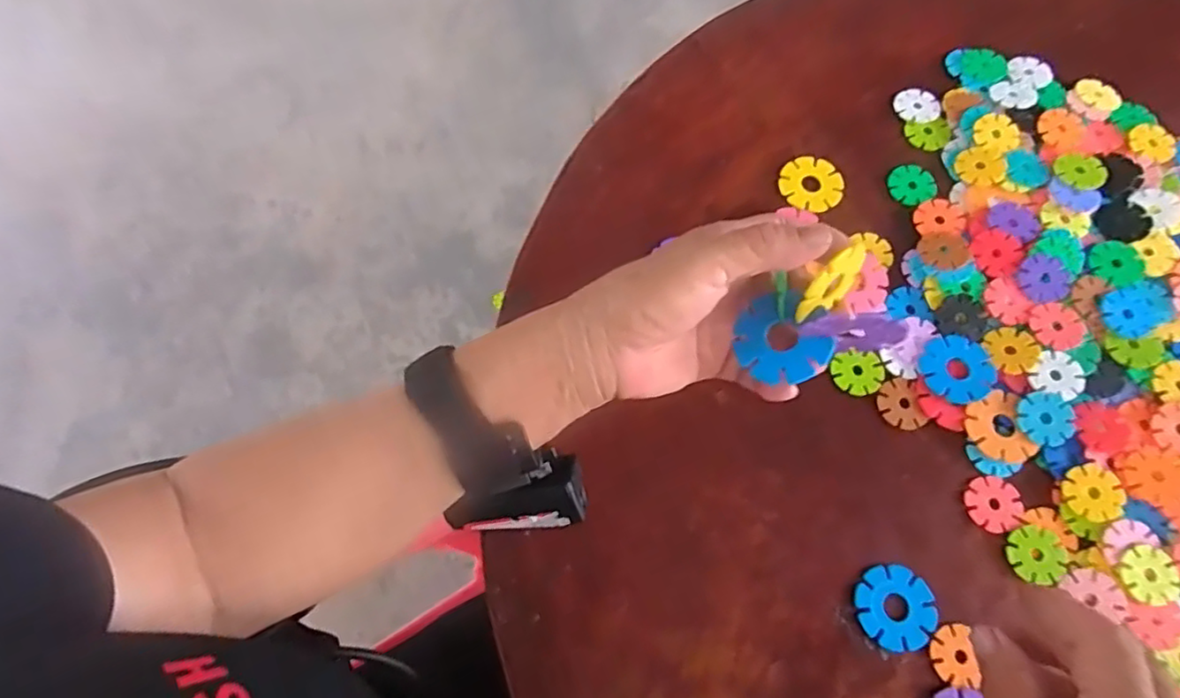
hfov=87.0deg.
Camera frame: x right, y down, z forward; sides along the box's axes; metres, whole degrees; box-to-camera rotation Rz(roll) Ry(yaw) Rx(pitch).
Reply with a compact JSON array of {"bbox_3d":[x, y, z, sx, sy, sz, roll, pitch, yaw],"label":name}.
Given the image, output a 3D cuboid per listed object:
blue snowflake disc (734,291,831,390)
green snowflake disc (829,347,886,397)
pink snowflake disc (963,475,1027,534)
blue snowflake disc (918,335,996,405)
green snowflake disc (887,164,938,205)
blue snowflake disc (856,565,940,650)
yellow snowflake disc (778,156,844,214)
[{"bbox_3d":[0.086,-0.005,0.278,0.038,0.004,0.041,-5,79,24],"label":"blue snowflake disc"},{"bbox_3d":[0.169,0.014,0.390,0.033,0.004,0.029,-18,72,-6],"label":"green snowflake disc"},{"bbox_3d":[0.236,0.090,0.361,0.032,0.004,0.031,0,71,0],"label":"pink snowflake disc"},{"bbox_3d":[0.227,0.012,0.384,0.042,0.004,0.042,-18,71,-6],"label":"blue snowflake disc"},{"bbox_3d":[0.227,-0.116,0.435,0.033,0.004,0.031,0,71,0],"label":"green snowflake disc"},{"bbox_3d":[0.170,0.143,0.344,0.042,0.004,0.042,0,71,0],"label":"blue snowflake disc"},{"bbox_3d":[0.155,-0.116,0.434,0.043,0.005,0.039,-3,71,-1],"label":"yellow snowflake disc"}]

